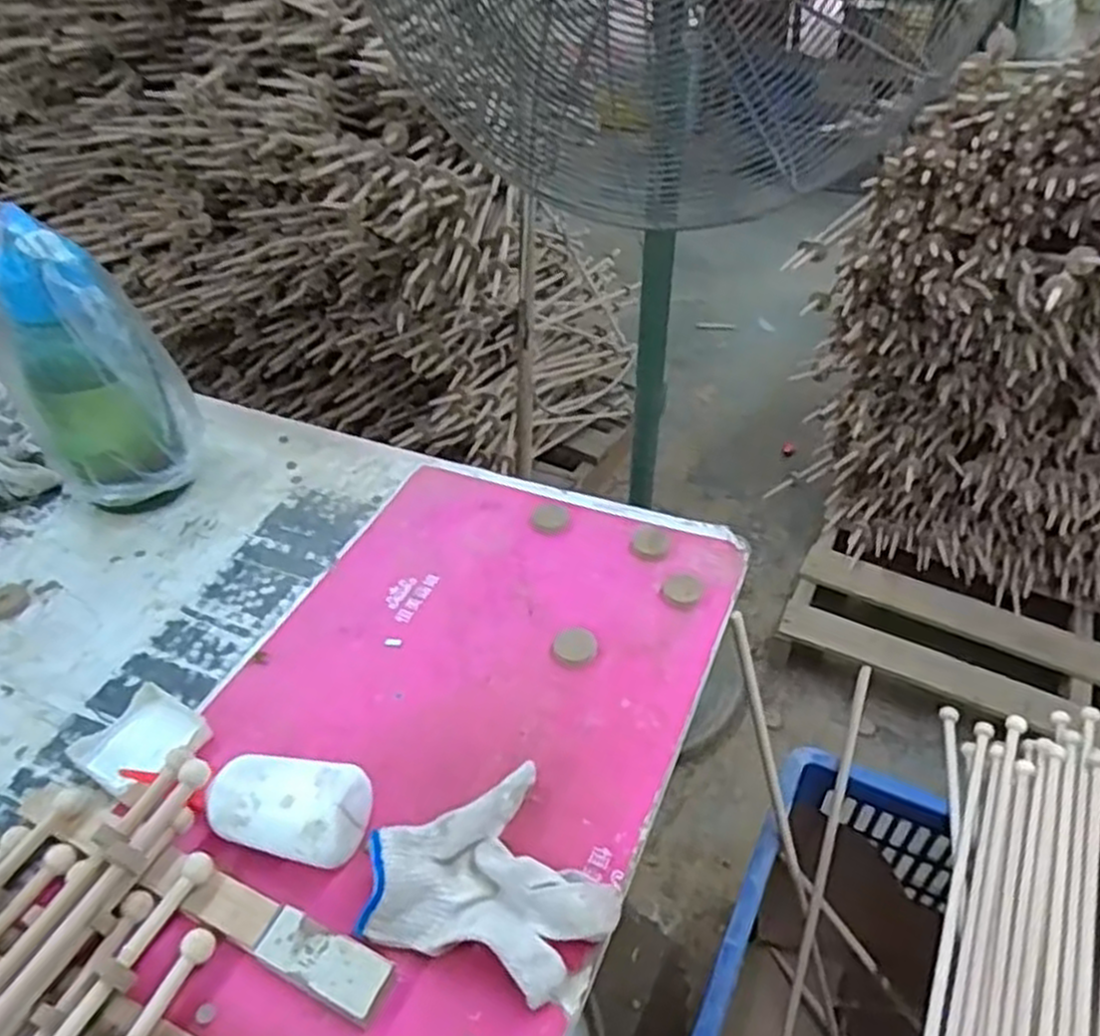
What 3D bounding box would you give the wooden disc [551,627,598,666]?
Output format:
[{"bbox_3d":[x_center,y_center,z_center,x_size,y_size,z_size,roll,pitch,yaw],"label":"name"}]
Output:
[{"bbox_3d":[0.021,0.106,0.650,0.036,0.007,0.032,-2,42,-1],"label":"wooden disc"}]

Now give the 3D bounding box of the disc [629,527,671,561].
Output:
[{"bbox_3d":[0.095,0.023,0.733,0.036,0.004,0.039,-1,42,1],"label":"disc"}]

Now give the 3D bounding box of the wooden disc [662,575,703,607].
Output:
[{"bbox_3d":[0.116,0.063,0.686,0.033,0.004,0.032,7,42,9],"label":"wooden disc"}]

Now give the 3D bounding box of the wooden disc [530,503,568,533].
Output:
[{"bbox_3d":[0.000,0.001,0.761,0.034,0.005,0.039,9,43,12],"label":"wooden disc"}]

